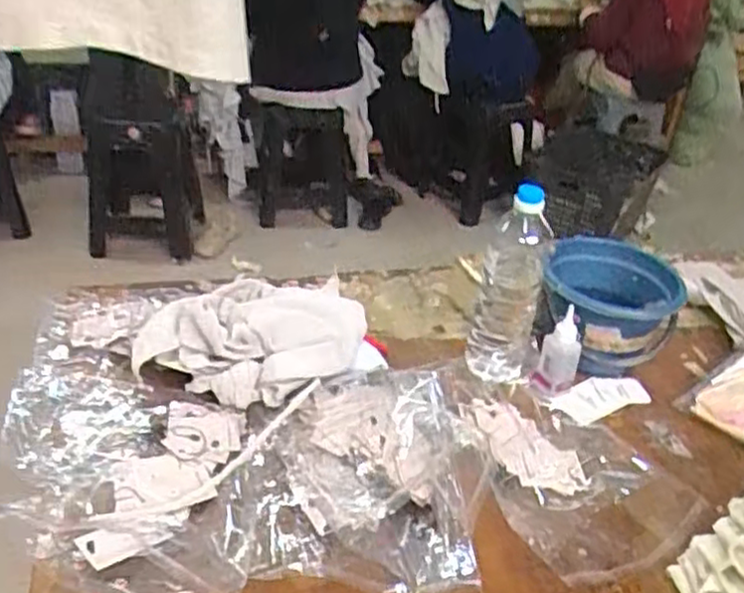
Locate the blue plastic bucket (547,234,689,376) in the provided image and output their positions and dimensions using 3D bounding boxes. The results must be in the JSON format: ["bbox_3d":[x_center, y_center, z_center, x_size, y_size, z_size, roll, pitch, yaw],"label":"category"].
[{"bbox_3d":[0.328,0.016,1.038,0.182,0.138,0.185,4,33,-3],"label":"blue plastic bucket"}]

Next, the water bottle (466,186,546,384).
[{"bbox_3d":[0.178,-0.017,0.950,0.079,0.258,0.085,12,33,10],"label":"water bottle"}]

